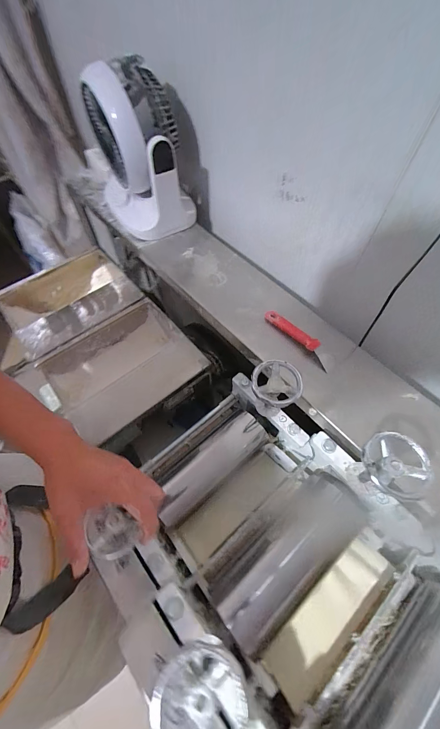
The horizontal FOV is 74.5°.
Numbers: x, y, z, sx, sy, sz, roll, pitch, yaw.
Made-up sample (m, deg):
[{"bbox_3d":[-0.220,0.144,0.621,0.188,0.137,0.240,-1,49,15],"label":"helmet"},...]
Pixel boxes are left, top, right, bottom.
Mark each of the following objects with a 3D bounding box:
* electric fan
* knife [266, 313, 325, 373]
[{"bbox_3d":[-0.158,-0.416,0.572,0.175,0.268,0.159,-14,61,-8],"label":"electric fan"},{"bbox_3d":[0.142,-0.052,0.524,0.026,0.020,0.148,-37,67,-19],"label":"knife"}]

